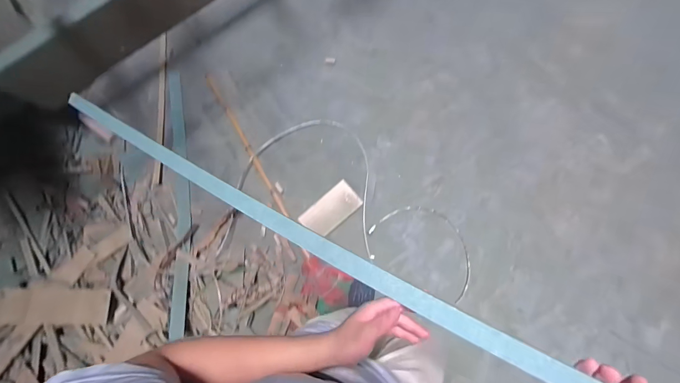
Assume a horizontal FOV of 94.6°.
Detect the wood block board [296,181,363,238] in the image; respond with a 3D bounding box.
[{"bbox_3d":[-0.041,0.085,1.418,0.267,0.025,0.141,-41,81,-1],"label":"wood block board"}]

